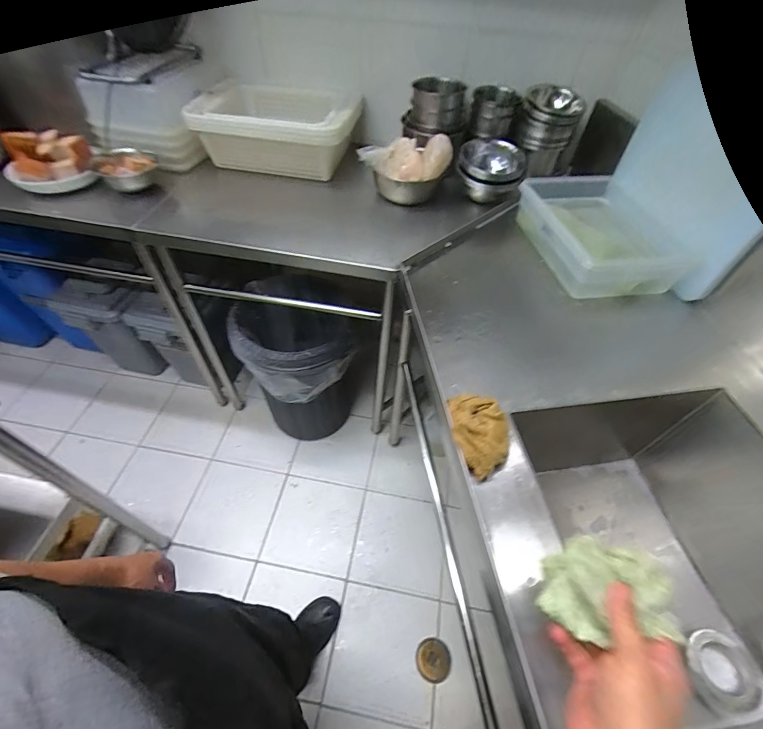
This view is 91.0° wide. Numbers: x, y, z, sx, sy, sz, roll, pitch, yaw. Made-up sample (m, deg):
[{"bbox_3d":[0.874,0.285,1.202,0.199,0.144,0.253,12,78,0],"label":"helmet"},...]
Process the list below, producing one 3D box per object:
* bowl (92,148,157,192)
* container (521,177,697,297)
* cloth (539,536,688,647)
[{"bbox_3d":[-0.636,-0.489,0.940,0.138,0.060,0.170,-23,56,-21],"label":"bowl"},{"bbox_3d":[0.501,-0.310,0.888,0.272,0.102,0.366,-6,52,-9],"label":"container"},{"bbox_3d":[0.205,0.203,0.335,0.105,0.033,0.085,24,53,15],"label":"cloth"}]

